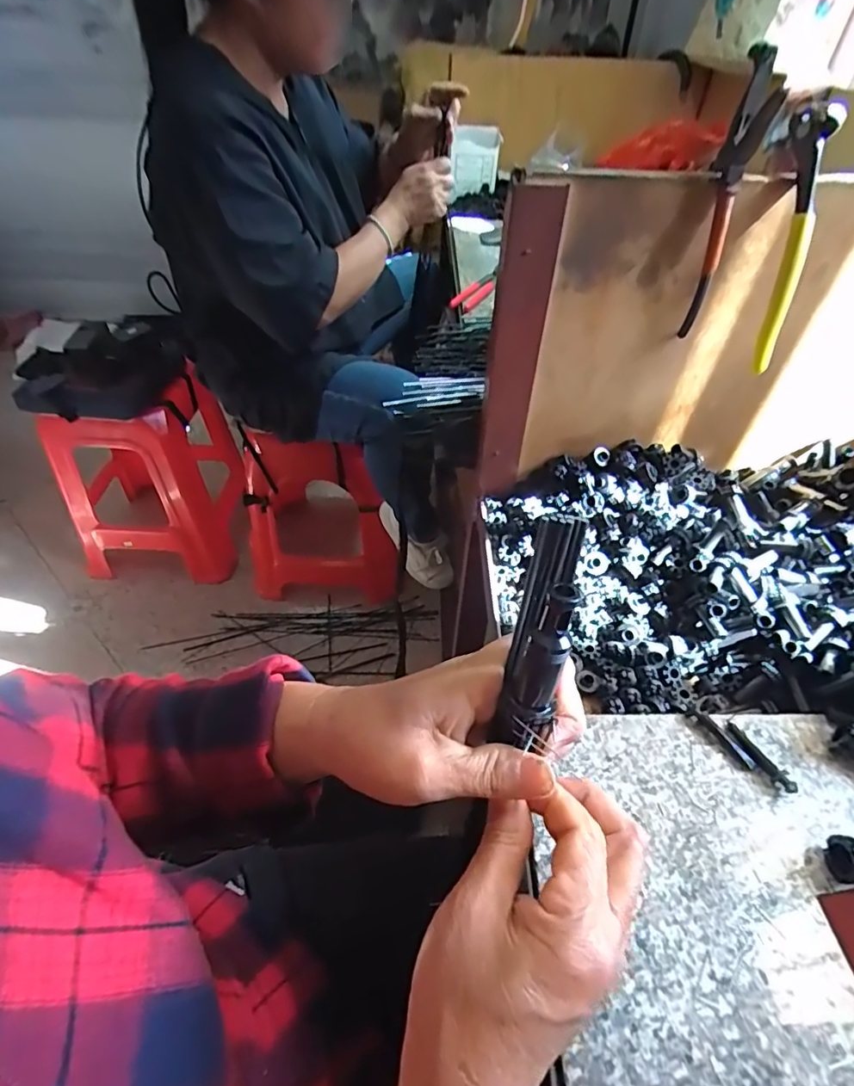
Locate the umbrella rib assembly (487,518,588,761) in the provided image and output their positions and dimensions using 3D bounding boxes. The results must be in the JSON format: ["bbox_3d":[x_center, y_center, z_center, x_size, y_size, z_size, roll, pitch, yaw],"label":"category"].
[{"bbox_3d":[0.047,0.042,0.221,0.023,0.105,0.022,12,17,11],"label":"umbrella rib assembly"}]

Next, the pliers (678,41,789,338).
[{"bbox_3d":[0.194,-0.217,0.355,0.022,0.164,0.053,17,47,15],"label":"pliers"}]

